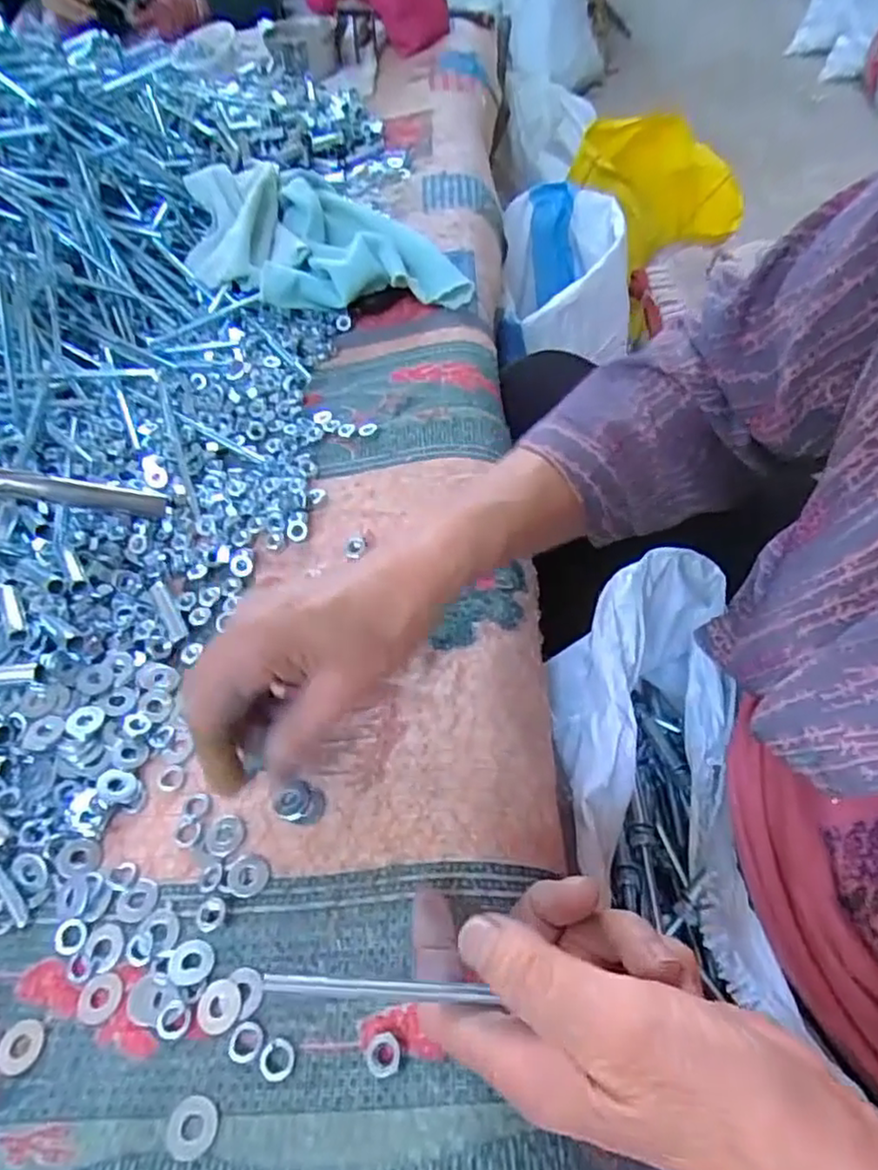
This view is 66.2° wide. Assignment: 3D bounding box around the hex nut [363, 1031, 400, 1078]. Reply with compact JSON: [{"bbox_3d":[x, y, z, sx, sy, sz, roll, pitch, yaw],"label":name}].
[{"bbox_3d":[-0.022,0.179,0.256,0.014,0.005,0.014,-22,54,-11],"label":"hex nut"}]

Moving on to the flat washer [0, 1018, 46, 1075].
[{"bbox_3d":[-0.170,0.187,0.272,0.018,0.004,0.018,-1,52,5],"label":"flat washer"}]

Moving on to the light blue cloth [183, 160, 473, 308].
[{"bbox_3d":[-0.106,-0.321,0.623,0.251,0.070,0.174,-5,52,1],"label":"light blue cloth"}]

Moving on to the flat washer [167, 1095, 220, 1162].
[{"bbox_3d":[-0.091,0.201,0.249,0.019,0.004,0.018,-3,52,3],"label":"flat washer"}]

